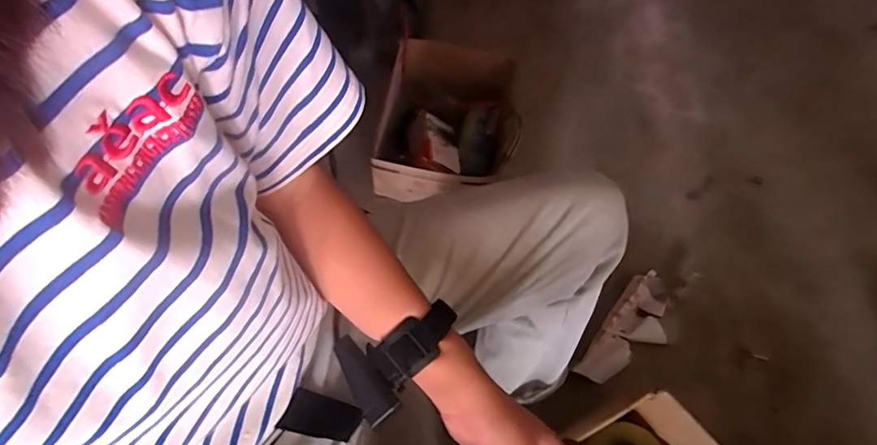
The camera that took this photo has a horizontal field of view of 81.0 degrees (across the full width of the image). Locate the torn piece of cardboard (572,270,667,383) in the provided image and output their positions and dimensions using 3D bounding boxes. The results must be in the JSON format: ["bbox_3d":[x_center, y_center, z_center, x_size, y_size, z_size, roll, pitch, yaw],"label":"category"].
[{"bbox_3d":[0.373,0.205,0.978,0.113,0.036,0.261,37,67,14],"label":"torn piece of cardboard"}]

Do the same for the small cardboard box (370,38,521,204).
[{"bbox_3d":[0.006,-0.202,1.049,0.234,0.140,0.324,9,64,1],"label":"small cardboard box"}]

